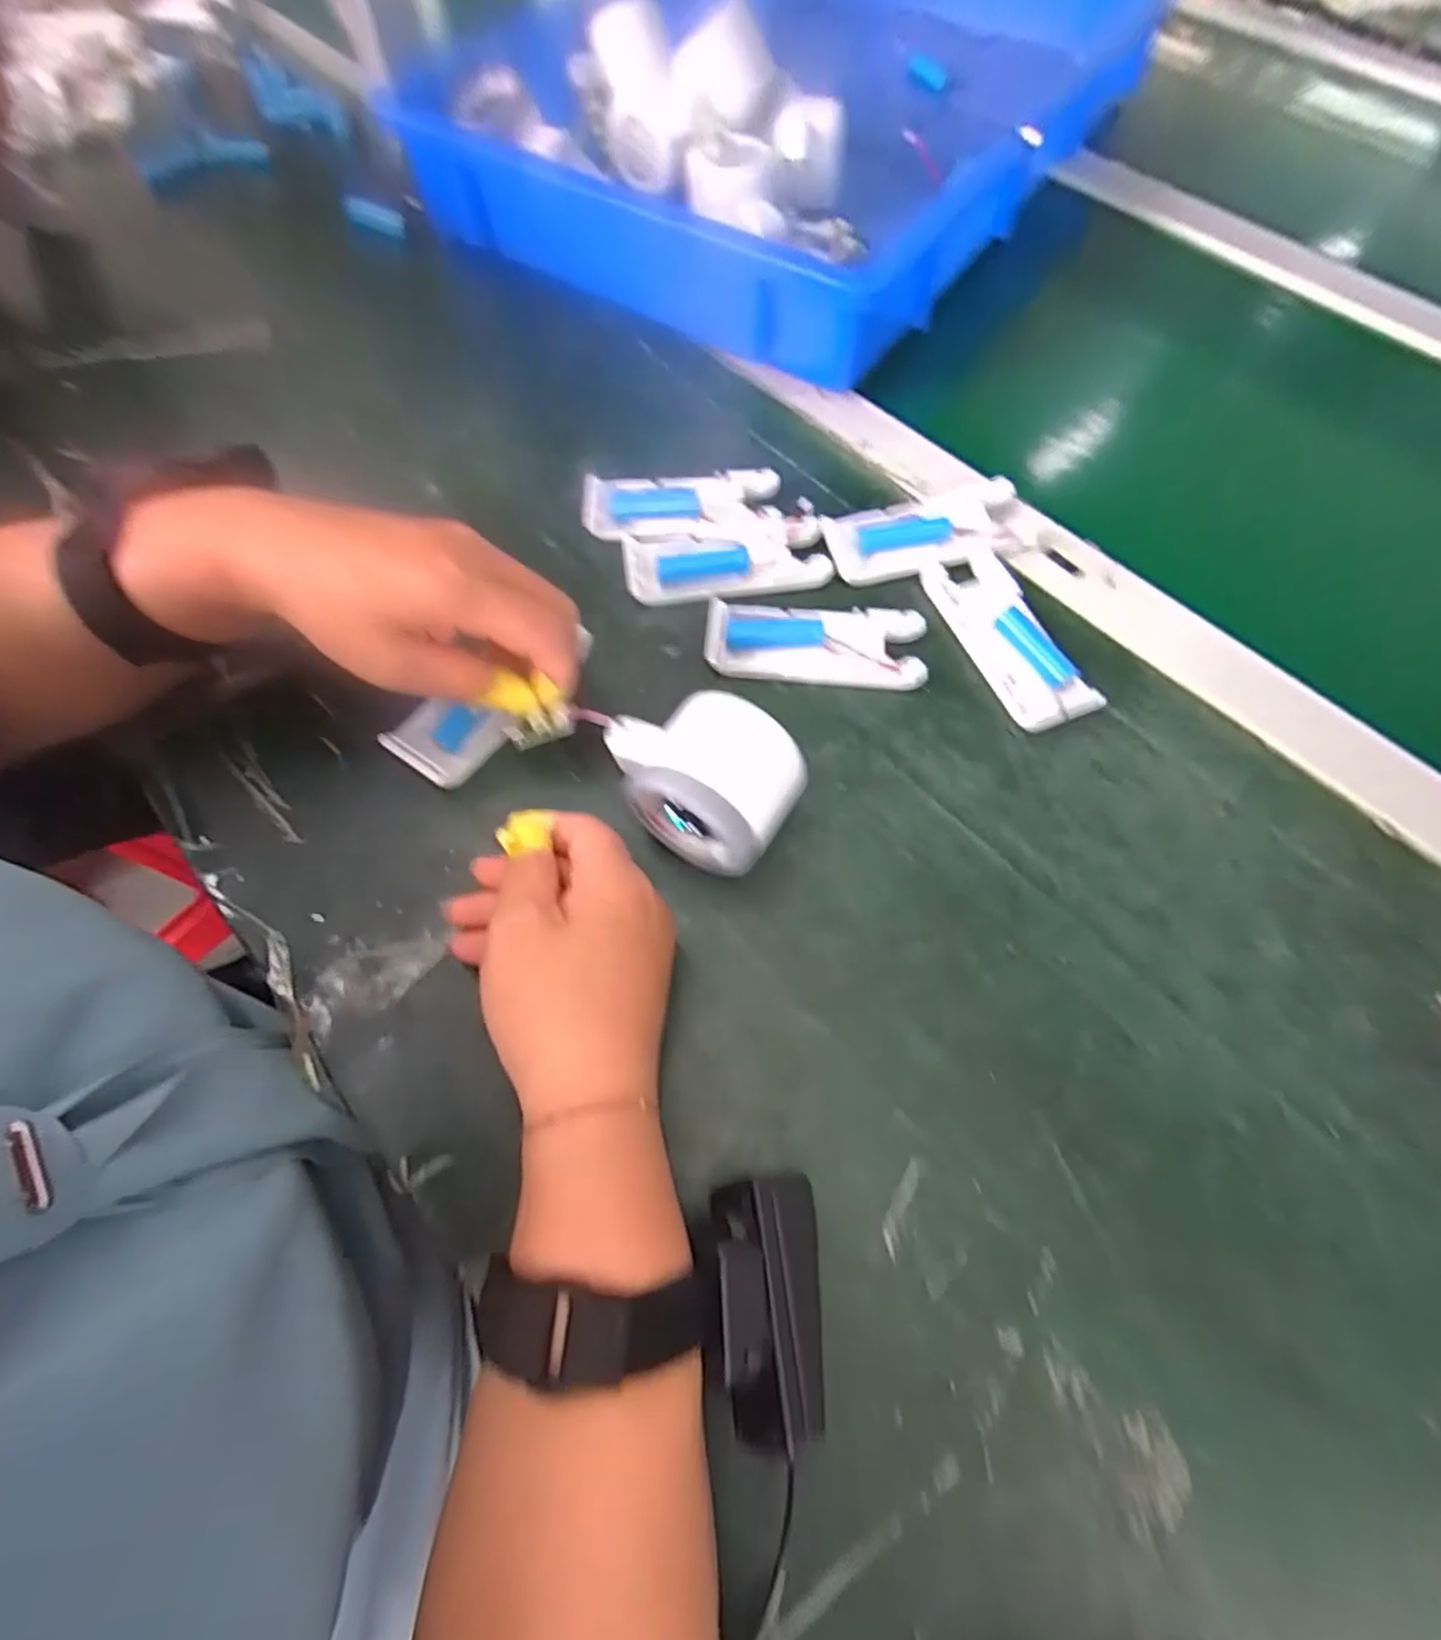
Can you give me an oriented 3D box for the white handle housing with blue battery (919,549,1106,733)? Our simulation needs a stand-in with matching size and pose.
[{"bbox_3d":[0.144,-0.093,0.366,0.043,0.014,0.107,-22,67,-9],"label":"white handle housing with blue battery"}]

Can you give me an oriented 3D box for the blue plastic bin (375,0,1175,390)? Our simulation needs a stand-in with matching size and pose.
[{"bbox_3d":[0.061,-0.545,0.542,0.397,0.099,0.529,32,70,14],"label":"blue plastic bin"}]

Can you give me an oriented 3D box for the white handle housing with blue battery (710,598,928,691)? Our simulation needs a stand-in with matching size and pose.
[{"bbox_3d":[0.047,-0.089,0.364,0.107,0.013,0.043,4,66,2],"label":"white handle housing with blue battery"}]

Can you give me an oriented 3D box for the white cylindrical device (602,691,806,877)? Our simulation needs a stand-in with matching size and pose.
[{"bbox_3d":[-0.011,-0.020,0.310,0.083,0.055,0.053,28,69,12],"label":"white cylindrical device"}]

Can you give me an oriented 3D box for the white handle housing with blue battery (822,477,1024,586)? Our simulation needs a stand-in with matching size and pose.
[{"bbox_3d":[0.110,-0.156,0.391,0.100,0.019,0.042,-11,66,-5],"label":"white handle housing with blue battery"}]

